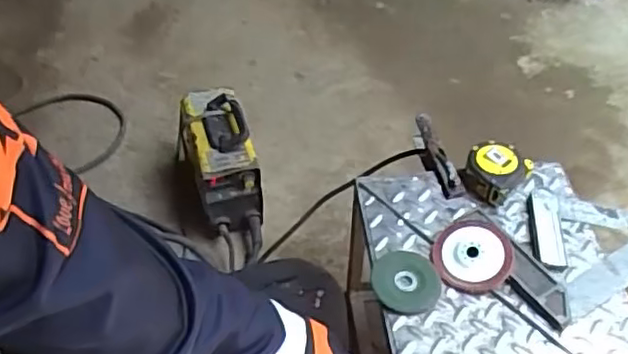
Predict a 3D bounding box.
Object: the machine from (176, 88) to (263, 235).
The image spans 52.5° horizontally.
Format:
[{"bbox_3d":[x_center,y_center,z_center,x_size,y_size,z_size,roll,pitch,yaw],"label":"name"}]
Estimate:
[{"bbox_3d":[-0.176,-0.024,1.196,0.122,0.199,0.229,-19,50,-15],"label":"machine"}]

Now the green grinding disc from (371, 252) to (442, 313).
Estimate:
[{"bbox_3d":[0.114,0.125,0.783,0.082,0.014,0.081,-1,48,1],"label":"green grinding disc"}]

